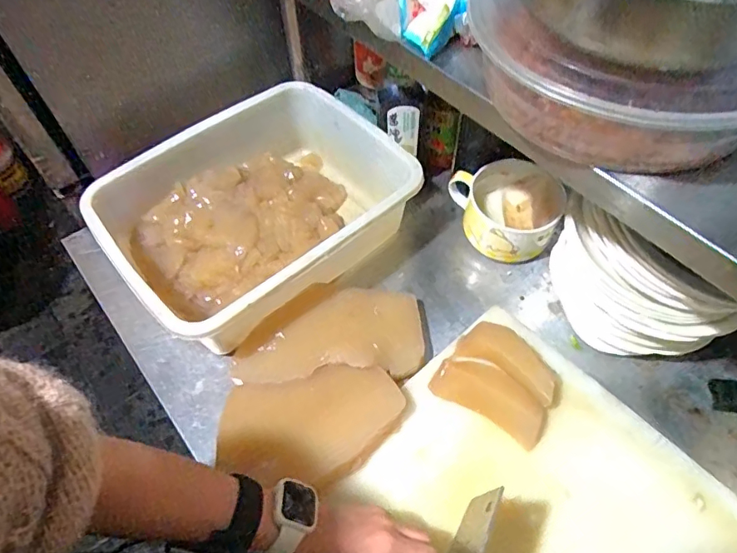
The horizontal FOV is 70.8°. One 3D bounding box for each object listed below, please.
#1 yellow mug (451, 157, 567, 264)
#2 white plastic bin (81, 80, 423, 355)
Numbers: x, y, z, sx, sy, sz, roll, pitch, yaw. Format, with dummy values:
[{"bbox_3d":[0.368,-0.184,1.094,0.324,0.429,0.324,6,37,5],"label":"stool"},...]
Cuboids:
[{"bbox_3d":[0.212,-0.100,0.748,0.138,0.084,0.135,-1,56,1],"label":"yellow mug"},{"bbox_3d":[-0.150,-0.092,0.738,0.398,0.121,0.309,-39,63,-21],"label":"white plastic bin"}]

